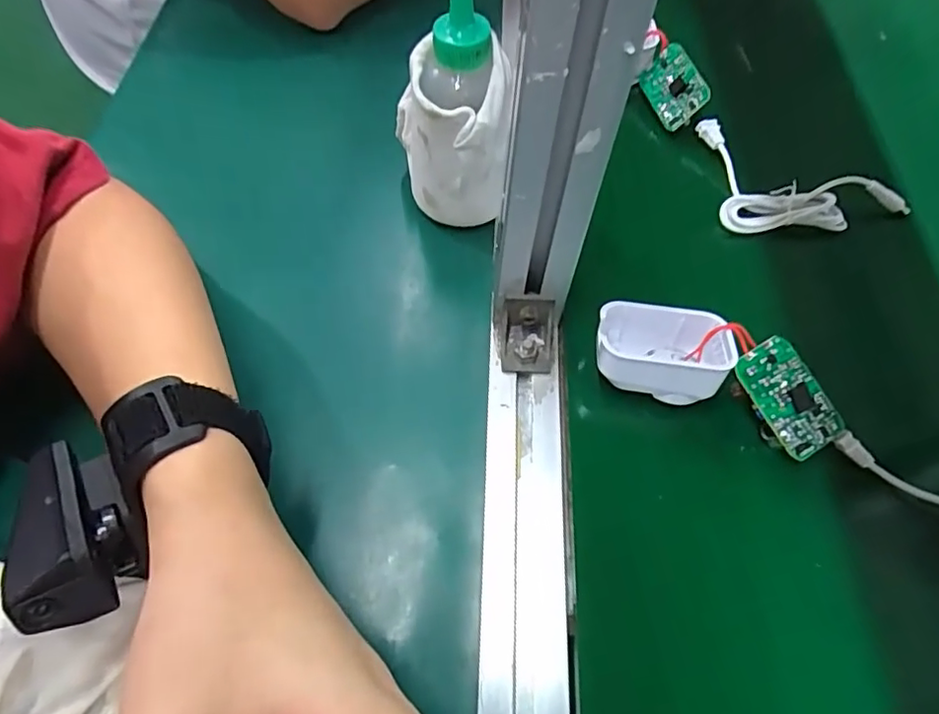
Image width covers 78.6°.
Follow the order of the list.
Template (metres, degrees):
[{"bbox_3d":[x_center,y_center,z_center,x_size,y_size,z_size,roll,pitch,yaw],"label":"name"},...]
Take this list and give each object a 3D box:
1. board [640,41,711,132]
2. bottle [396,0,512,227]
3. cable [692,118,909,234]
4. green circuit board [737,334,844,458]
[{"bbox_3d":[0.156,-0.206,0.438,0.007,0.041,0.058,2,55,-40],"label":"board"},{"bbox_3d":[-0.010,-0.142,0.326,0.057,0.161,0.060,-7,60,-7],"label":"bottle"},{"bbox_3d":[0.237,-0.124,0.416,0.135,0.034,0.090,2,59,-2],"label":"cable"},{"bbox_3d":[0.170,0.022,0.311,0.039,0.012,0.061,-31,82,-13],"label":"green circuit board"}]

